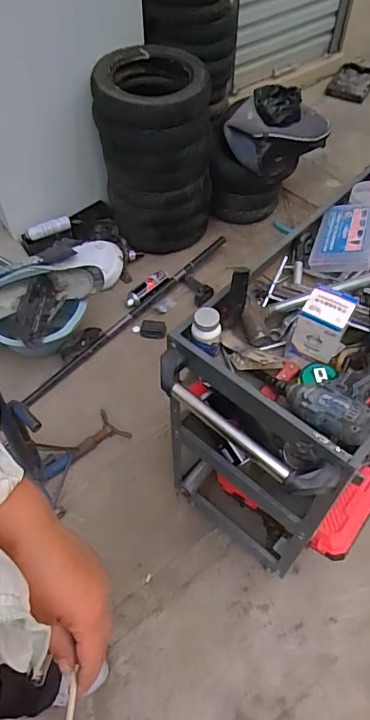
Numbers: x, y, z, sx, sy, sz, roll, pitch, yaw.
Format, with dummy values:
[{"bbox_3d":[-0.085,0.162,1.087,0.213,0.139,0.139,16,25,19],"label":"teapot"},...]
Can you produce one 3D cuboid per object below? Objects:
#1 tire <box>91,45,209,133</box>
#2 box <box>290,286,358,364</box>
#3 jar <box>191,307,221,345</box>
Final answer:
[{"bbox_3d":[-0.100,-0.880,1.574,0.390,0.116,0.436,-7,56,-5],"label":"tire"},{"bbox_3d":[0.223,-0.047,0.799,0.071,0.127,0.078,28,60,18],"label":"box"},{"bbox_3d":[0.034,-0.054,0.788,0.043,0.043,0.039,19,57,12],"label":"jar"}]

